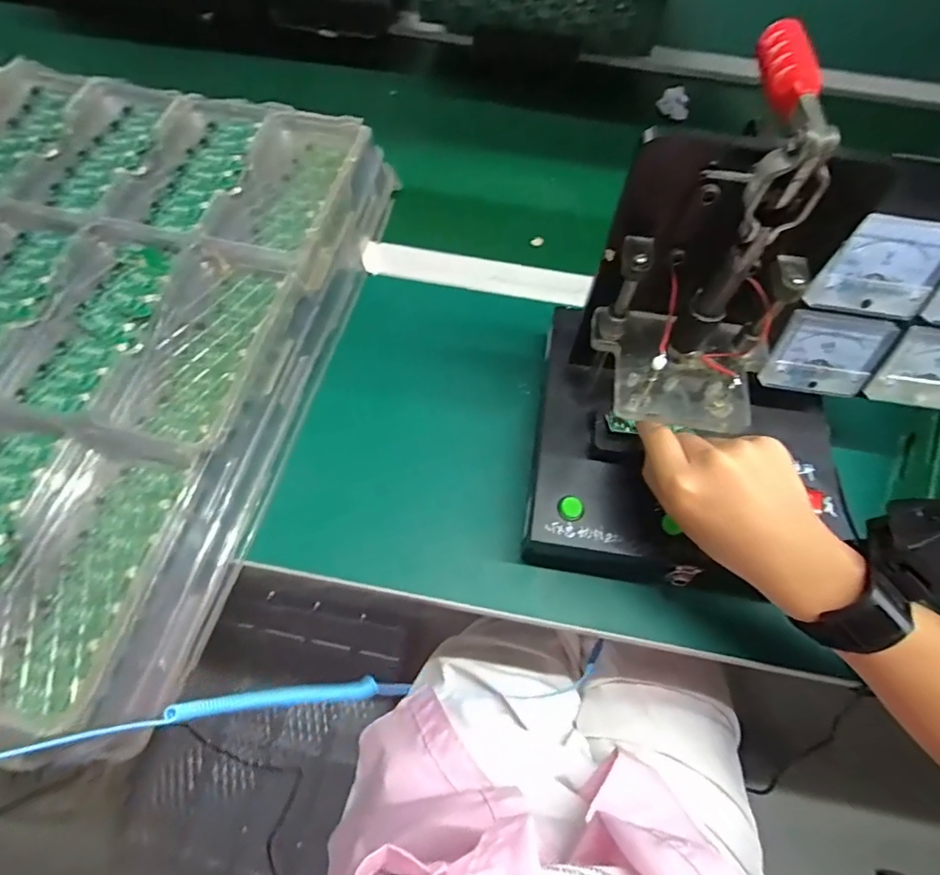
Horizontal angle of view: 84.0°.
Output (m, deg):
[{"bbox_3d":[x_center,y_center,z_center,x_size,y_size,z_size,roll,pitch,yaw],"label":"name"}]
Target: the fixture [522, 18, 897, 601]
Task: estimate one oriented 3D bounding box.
[{"bbox_3d":[0.165,-0.042,0.302,0.209,0.236,0.193,10,63,3],"label":"fixture"}]

